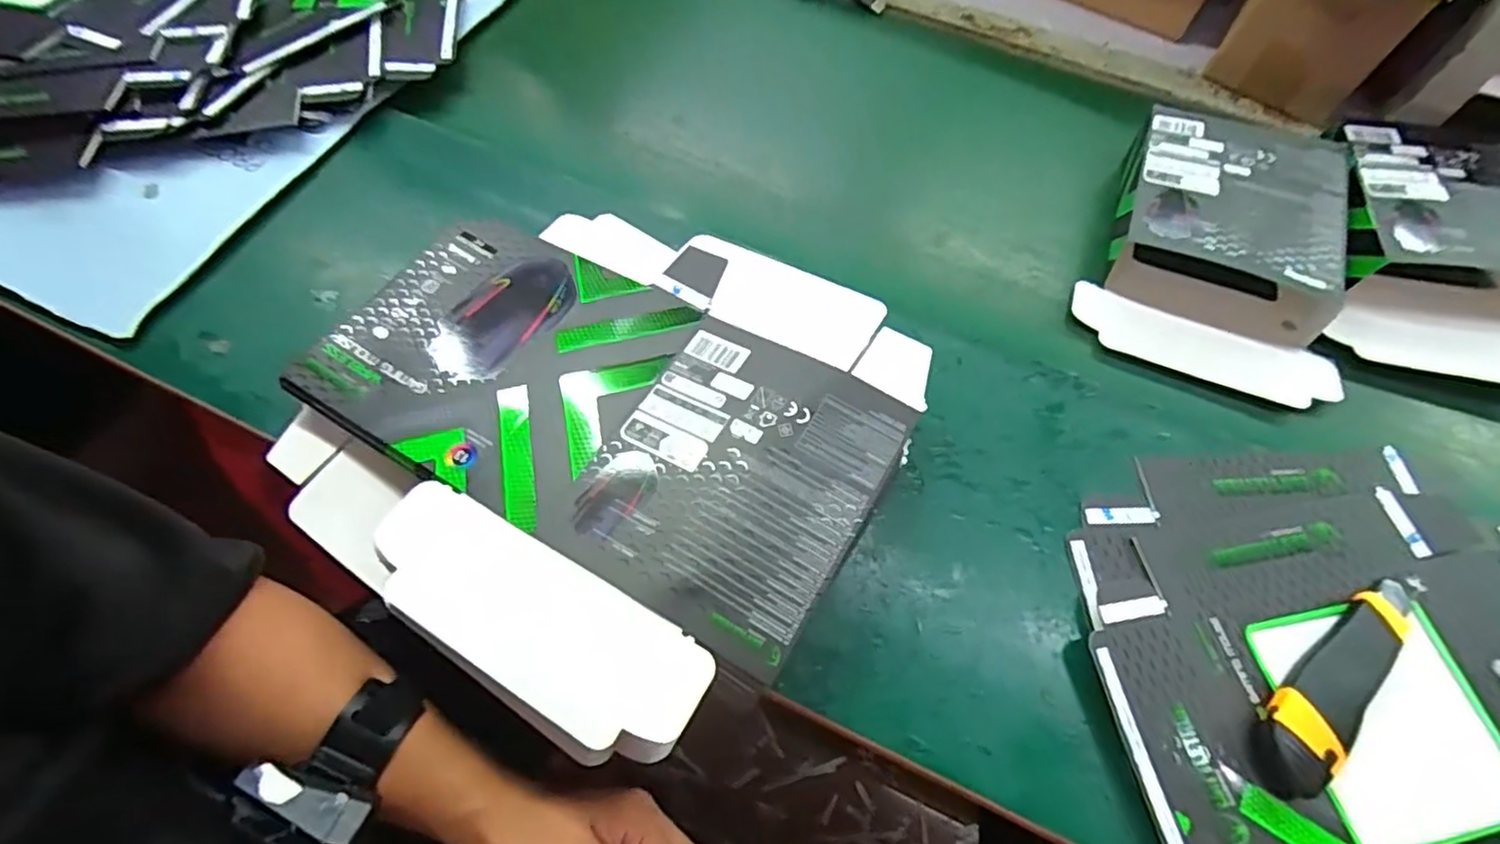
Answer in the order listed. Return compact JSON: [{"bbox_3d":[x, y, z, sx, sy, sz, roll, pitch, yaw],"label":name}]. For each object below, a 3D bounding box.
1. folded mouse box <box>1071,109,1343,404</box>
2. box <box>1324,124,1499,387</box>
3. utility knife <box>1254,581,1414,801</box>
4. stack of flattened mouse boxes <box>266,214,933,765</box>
[{"bbox_3d":[0.394,-0.152,0.538,0.202,0.054,0.262,21,61,9],"label":"folded mouse box"},{"bbox_3d":[0.577,-0.153,0.542,0.194,0.061,0.242,11,60,3],"label":"box"},{"bbox_3d":[0.341,0.145,0.373,0.151,0.017,0.040,-32,67,-19],"label":"utility knife"},{"bbox_3d":[-0.102,-0.009,0.420,0.367,0.067,0.318,30,63,14],"label":"stack of flattened mouse boxes"}]

